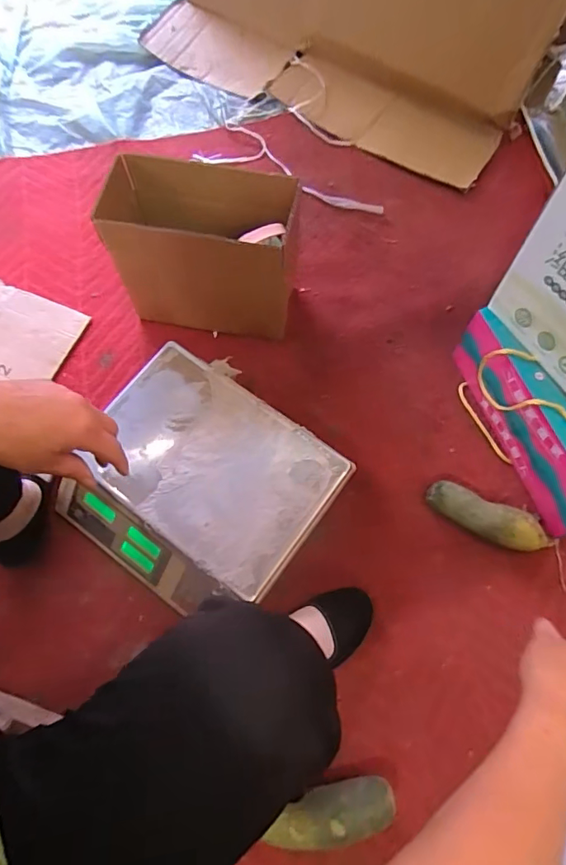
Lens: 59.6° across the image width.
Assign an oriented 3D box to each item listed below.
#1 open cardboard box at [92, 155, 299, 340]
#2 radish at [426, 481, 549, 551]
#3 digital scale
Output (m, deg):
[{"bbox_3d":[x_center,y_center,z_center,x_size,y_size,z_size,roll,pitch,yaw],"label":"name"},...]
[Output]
[{"bbox_3d":[-0.132,-0.279,0.790,0.292,0.236,0.140,8,69,5],"label":"open cardboard box"},{"bbox_3d":[0.293,0.126,0.722,0.170,0.047,0.058,19,70,9],"label":"radish"},{"bbox_3d":[-0.115,0.076,0.718,0.329,0.110,0.296,34,73,14],"label":"digital scale"}]

